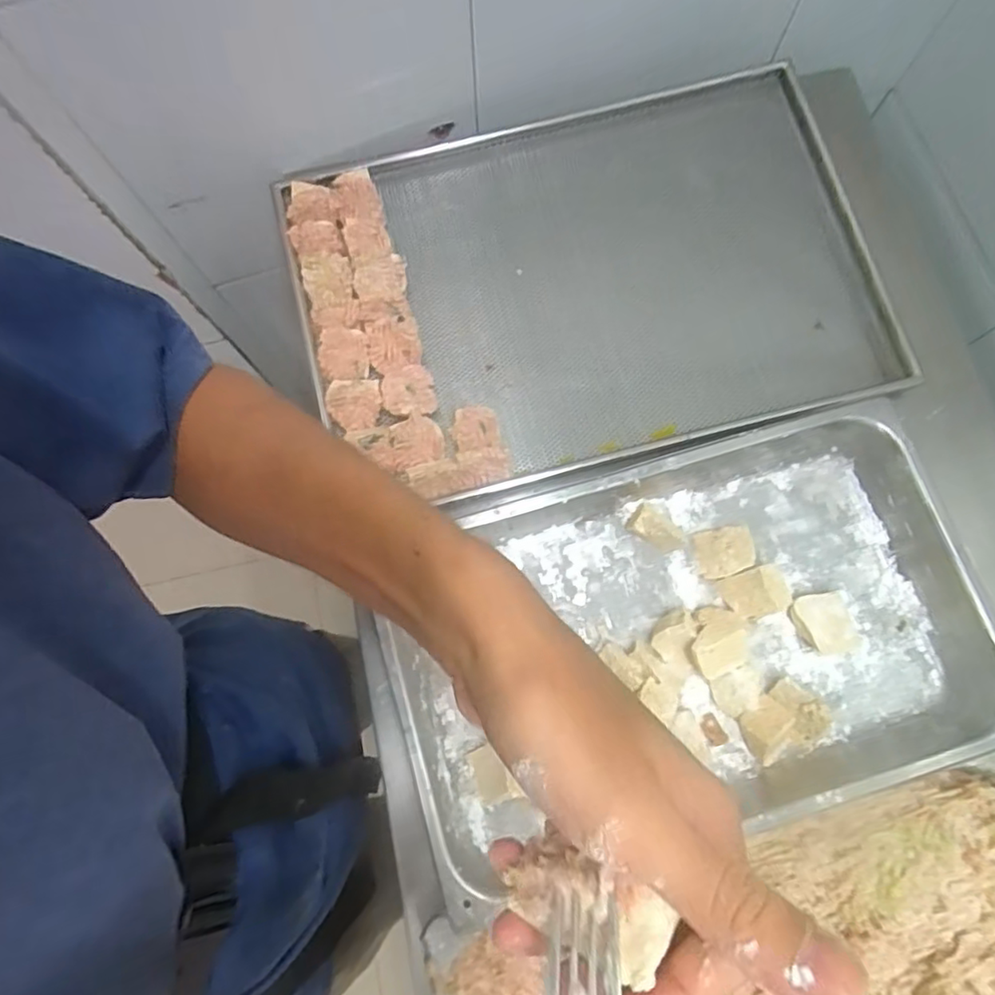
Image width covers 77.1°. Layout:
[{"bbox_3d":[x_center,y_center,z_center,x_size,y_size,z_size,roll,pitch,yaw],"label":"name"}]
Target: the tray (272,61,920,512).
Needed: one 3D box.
[{"bbox_3d":[0.096,-0.233,0.673,0.602,0.050,0.405,-16,77,-3],"label":"tray"}]

